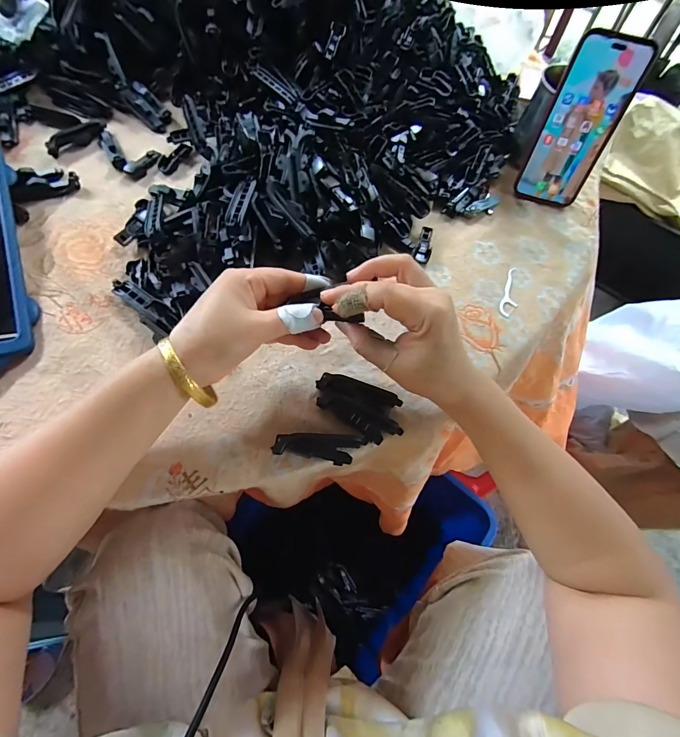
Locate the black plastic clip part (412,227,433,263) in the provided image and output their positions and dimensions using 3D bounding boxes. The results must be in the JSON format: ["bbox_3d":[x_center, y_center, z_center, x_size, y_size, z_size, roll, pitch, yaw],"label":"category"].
[{"bbox_3d":[0.095,-0.139,0.406,0.018,0.008,0.047,18,65,5],"label":"black plastic clip part"}]

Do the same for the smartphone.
[{"bbox_3d":[0.270,-0.274,0.411,0.075,0.159,0.008,18,38,5],"label":"smartphone"}]

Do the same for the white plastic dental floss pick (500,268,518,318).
[{"bbox_3d":[0.187,-0.084,0.390,0.017,0.004,0.072,23,65,8],"label":"white plastic dental floss pick"}]

